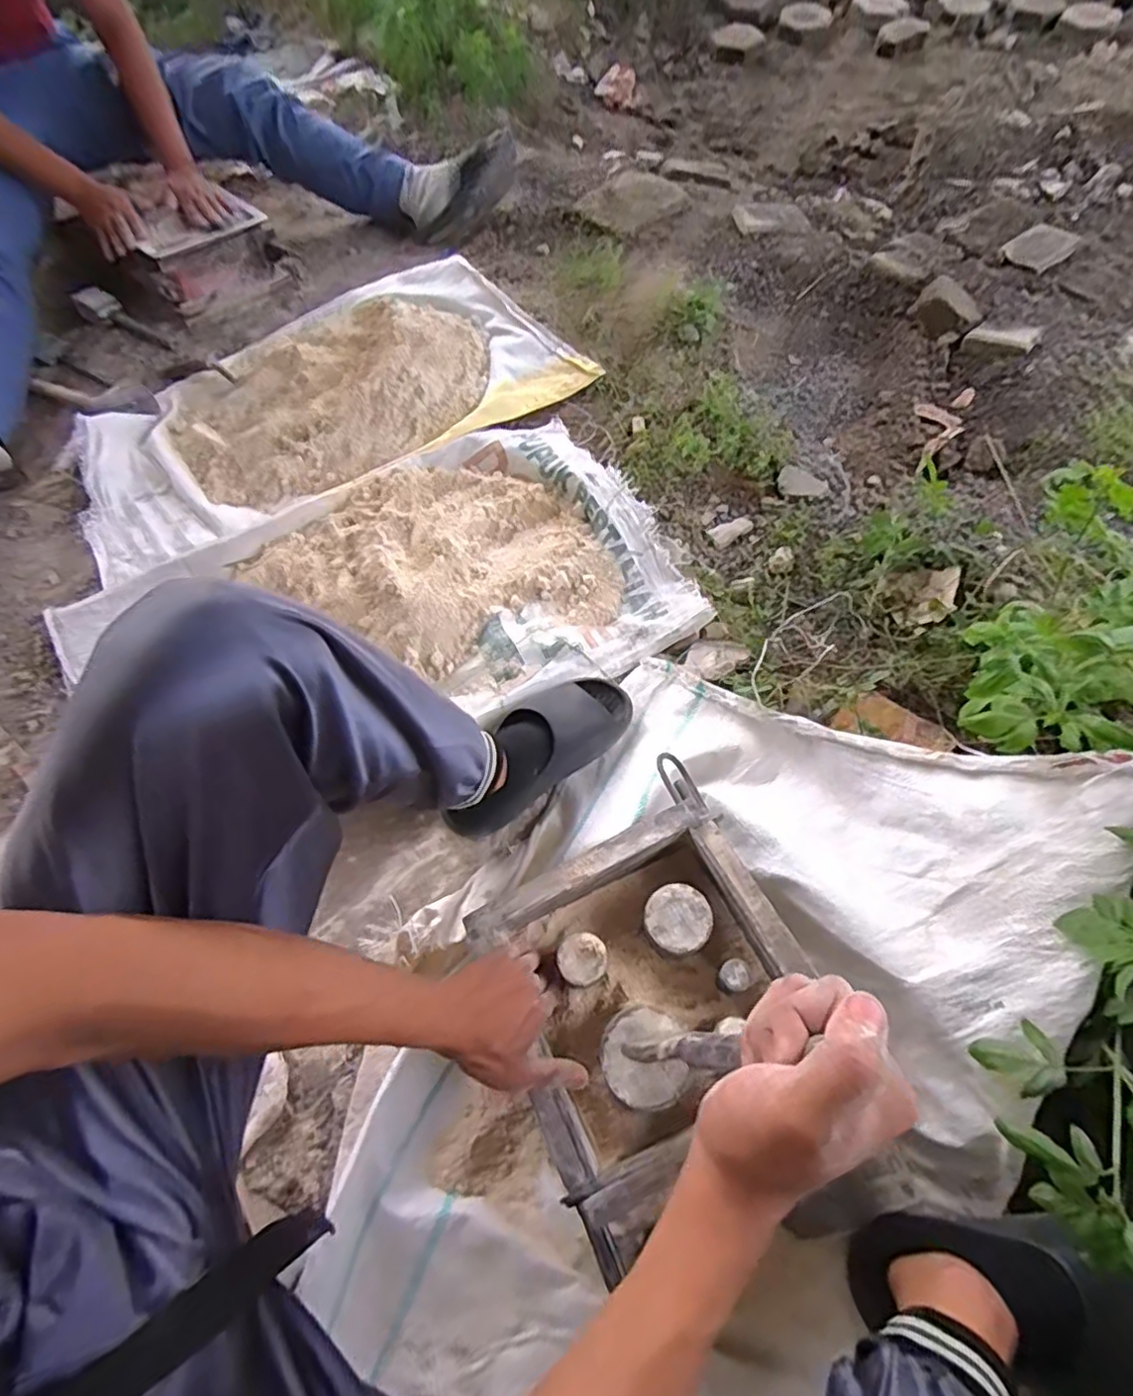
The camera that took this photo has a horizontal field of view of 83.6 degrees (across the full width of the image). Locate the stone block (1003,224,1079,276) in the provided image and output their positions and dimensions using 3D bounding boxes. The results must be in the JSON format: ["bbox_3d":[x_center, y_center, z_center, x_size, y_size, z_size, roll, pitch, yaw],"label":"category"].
[{"bbox_3d":[0.887,-0.842,1.183,0.137,0.025,0.094,-37,67,-15],"label":"stone block"}]

